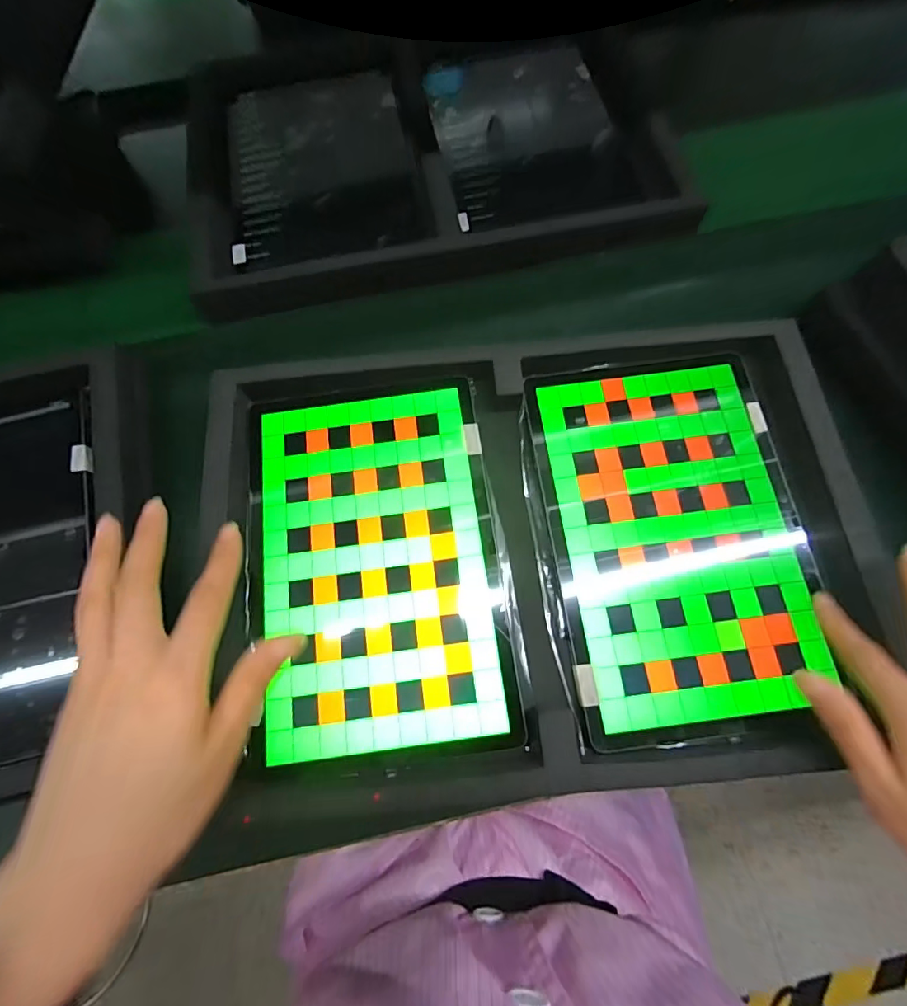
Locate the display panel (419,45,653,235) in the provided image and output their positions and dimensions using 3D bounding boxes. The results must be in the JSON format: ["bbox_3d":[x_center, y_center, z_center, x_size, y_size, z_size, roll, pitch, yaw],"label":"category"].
[{"bbox_3d":[0.068,-0.345,0.441,0.161,0.007,0.211,-11,72,-2],"label":"display panel"}]

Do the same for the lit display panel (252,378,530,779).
[{"bbox_3d":[-0.051,0.034,0.316,0.160,0.007,0.250,-7,72,-1],"label":"lit display panel"}]

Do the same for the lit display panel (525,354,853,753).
[{"bbox_3d":[0.147,0.018,0.317,0.162,0.007,0.247,-7,72,-1],"label":"lit display panel"}]

